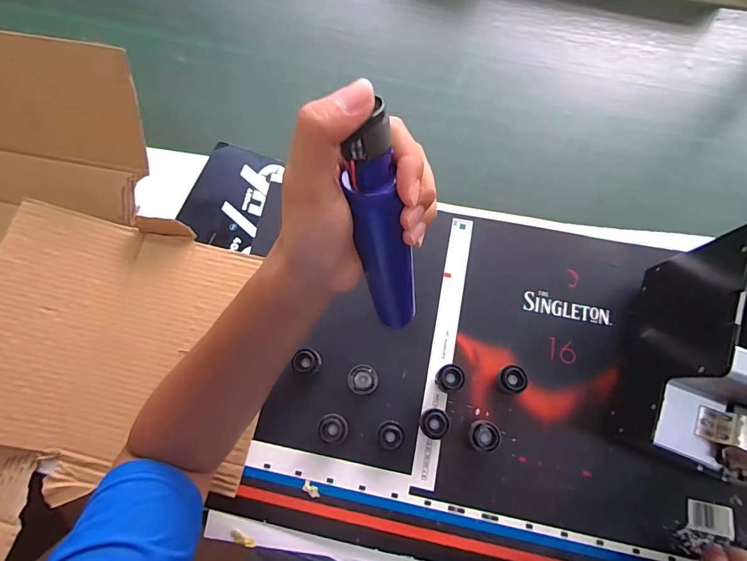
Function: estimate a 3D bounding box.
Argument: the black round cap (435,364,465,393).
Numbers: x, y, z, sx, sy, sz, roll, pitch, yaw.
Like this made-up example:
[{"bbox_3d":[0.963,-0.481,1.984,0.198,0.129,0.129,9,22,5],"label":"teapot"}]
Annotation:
[{"bbox_3d":[0.078,0.102,0.424,0.028,0.023,0.026,0,73,1],"label":"black round cap"}]

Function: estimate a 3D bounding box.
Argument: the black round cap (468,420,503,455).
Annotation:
[{"bbox_3d":[0.111,0.156,0.407,0.033,0.022,0.029,15,73,5],"label":"black round cap"}]

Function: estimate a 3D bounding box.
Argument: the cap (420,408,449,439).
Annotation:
[{"bbox_3d":[0.060,0.144,0.409,0.026,0.027,0.028,0,73,1],"label":"cap"}]

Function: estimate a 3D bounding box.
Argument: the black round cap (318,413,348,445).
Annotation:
[{"bbox_3d":[-0.040,0.151,0.413,0.028,0.019,0.028,0,73,1],"label":"black round cap"}]

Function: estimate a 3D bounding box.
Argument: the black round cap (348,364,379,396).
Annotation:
[{"bbox_3d":[-0.011,0.104,0.425,0.030,0.016,0.029,0,73,1],"label":"black round cap"}]

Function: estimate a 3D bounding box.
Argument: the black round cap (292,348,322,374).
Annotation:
[{"bbox_3d":[-0.070,0.085,0.431,0.028,0.019,0.025,2,73,1],"label":"black round cap"}]

